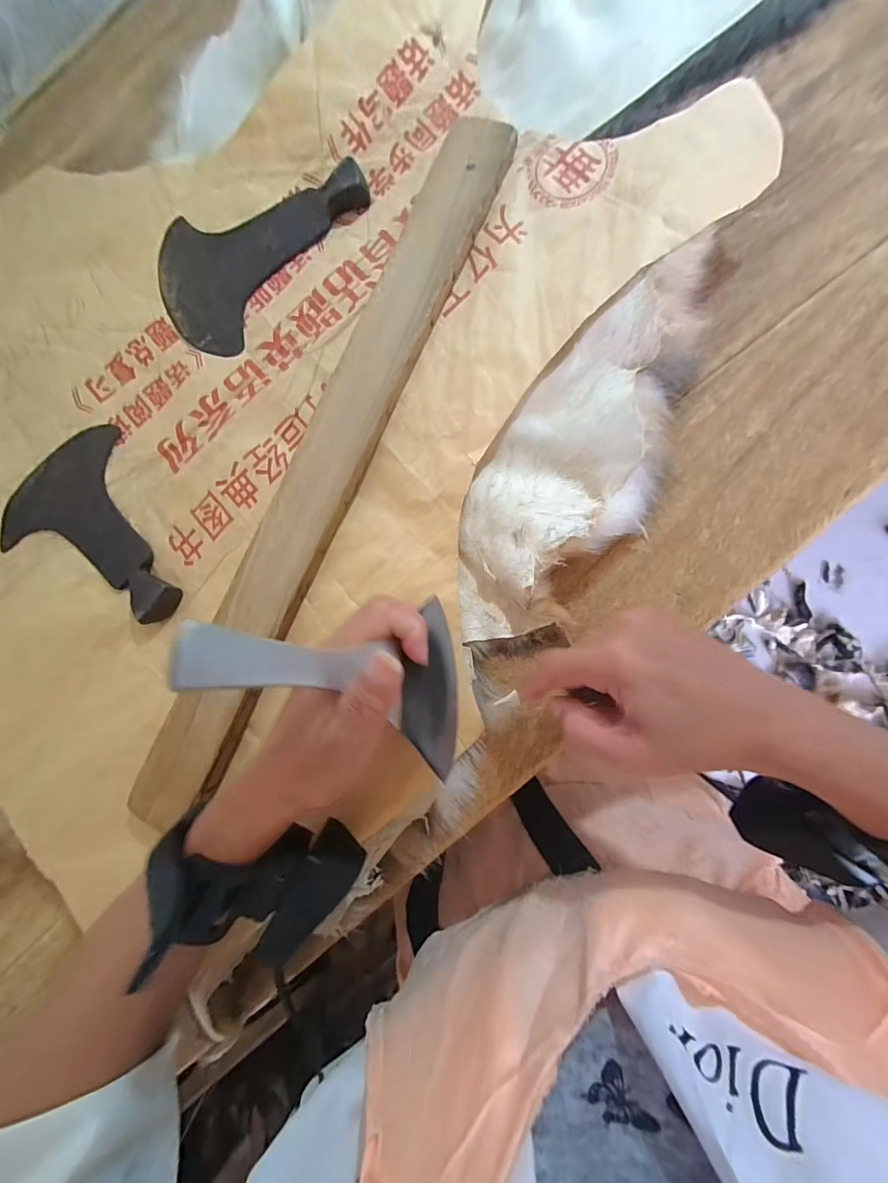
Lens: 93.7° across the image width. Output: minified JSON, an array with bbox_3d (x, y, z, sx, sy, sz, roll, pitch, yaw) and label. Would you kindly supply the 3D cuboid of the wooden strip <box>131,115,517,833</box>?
[{"bbox_3d":[-0.076,-0.081,0.271,0.049,0.021,0.480,25,88,8],"label":"wooden strip"}]

